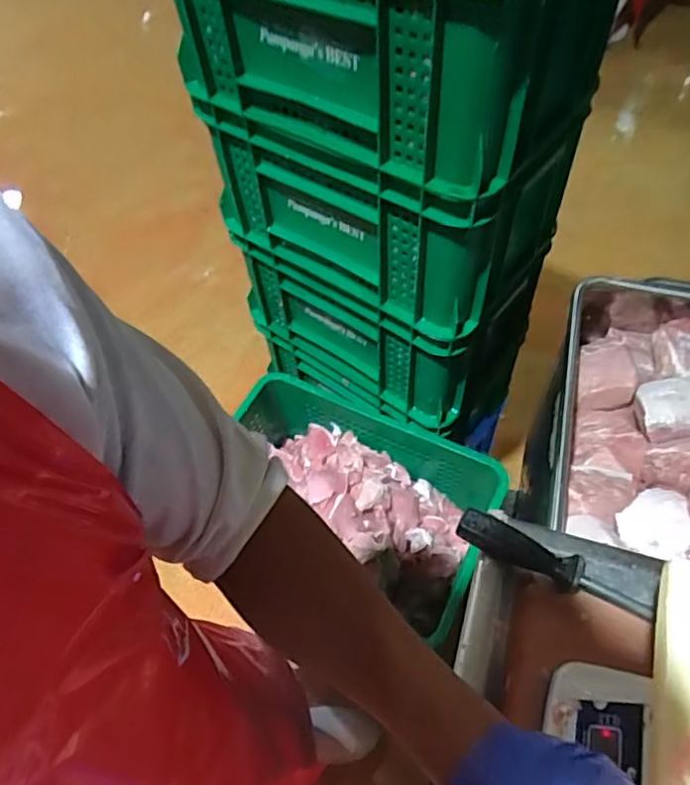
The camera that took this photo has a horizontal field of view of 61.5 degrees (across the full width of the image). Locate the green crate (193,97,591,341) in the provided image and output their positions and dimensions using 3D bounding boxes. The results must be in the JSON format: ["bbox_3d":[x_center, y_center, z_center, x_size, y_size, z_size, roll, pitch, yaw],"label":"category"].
[{"bbox_3d":[0.050,-0.331,0.929,0.513,0.256,0.304,27,61,20],"label":"green crate"}]

